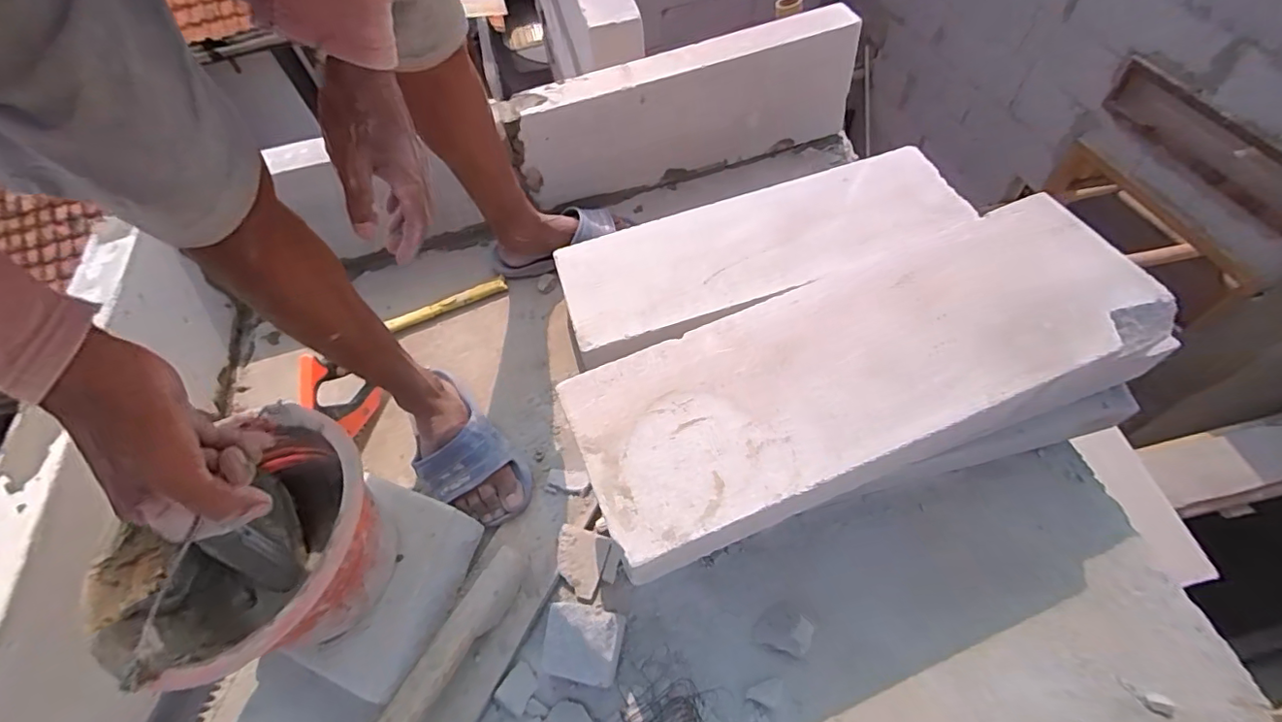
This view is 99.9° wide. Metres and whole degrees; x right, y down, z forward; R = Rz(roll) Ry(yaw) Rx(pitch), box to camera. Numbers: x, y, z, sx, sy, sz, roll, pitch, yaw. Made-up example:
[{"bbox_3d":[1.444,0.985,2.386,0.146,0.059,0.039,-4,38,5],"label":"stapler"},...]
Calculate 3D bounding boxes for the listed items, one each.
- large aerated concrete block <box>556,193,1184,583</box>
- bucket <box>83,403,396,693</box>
[{"bbox_3d":[0.236,0.008,0.565,0.612,0.083,0.220,-21,59,-9],"label":"large aerated concrete block"},{"bbox_3d":[-0.362,0.191,0.534,0.231,0.152,0.212,-42,62,-19],"label":"bucket"}]

